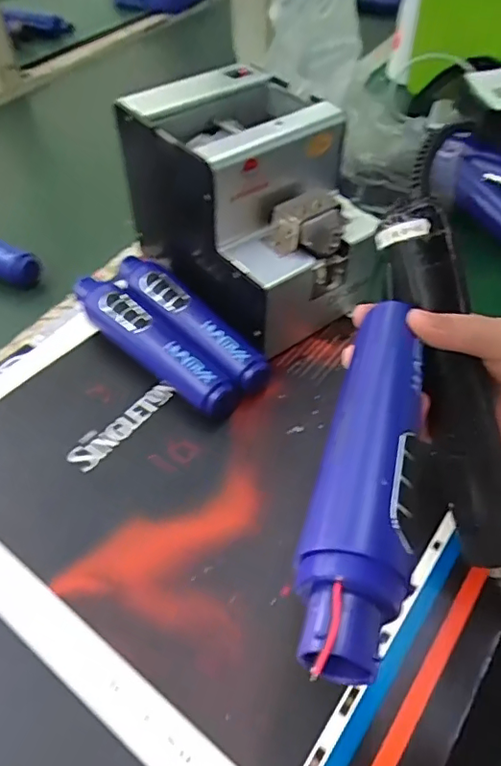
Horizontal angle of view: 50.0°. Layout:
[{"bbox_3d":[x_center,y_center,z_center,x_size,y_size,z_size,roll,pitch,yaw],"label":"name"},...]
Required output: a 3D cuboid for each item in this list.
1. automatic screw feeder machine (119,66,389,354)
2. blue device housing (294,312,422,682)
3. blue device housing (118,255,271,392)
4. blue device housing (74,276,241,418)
[{"bbox_3d":[0.001,-0.140,0.434,0.118,0.166,0.189,-33,57,-23],"label":"automatic screw feeder machine"},{"bbox_3d":[0.047,0.029,0.214,0.035,0.028,0.170,11,44,10],"label":"blue device housing"},{"bbox_3d":[-0.054,-0.052,0.438,0.035,0.037,0.178,-34,57,-24],"label":"blue device housing"},{"bbox_3d":[-0.080,-0.032,0.419,0.181,0.034,0.034,36,60,27],"label":"blue device housing"}]

